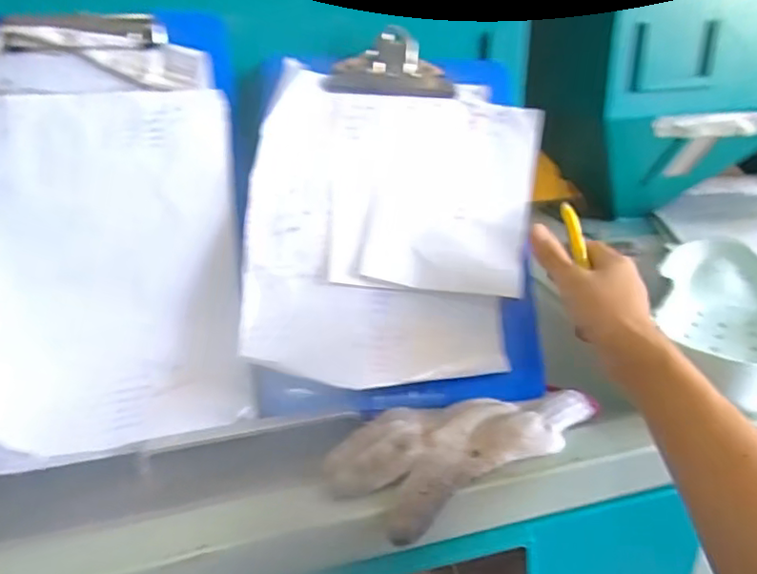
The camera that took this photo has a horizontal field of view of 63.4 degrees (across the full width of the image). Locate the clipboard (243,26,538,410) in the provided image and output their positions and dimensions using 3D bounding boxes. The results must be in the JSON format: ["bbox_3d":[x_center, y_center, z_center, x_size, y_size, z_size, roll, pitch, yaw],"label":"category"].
[{"bbox_3d":[0.015,-0.058,0.519,0.242,0.324,0.031,5,-20,-4],"label":"clipboard"}]

